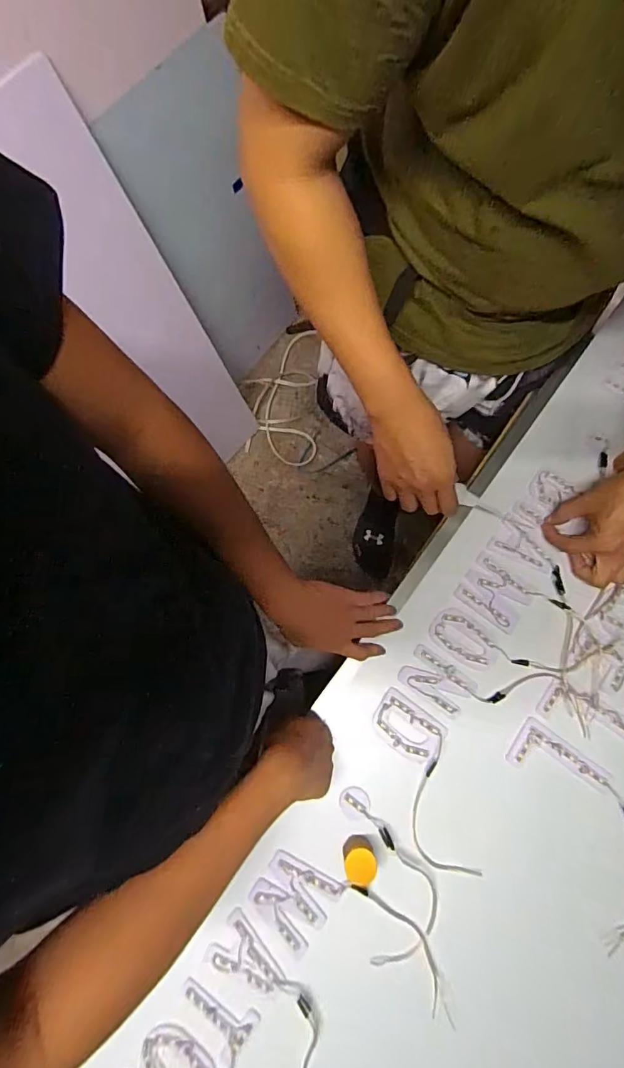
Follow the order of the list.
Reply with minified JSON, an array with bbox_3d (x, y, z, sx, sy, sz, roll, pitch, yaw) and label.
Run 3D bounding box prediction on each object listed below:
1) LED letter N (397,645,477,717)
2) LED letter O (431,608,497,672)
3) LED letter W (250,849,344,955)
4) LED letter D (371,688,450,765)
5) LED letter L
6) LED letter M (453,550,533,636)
[{"bbox_3d":[0.148,0.174,0.575,0.080,0.005,0.054,33,78,8],"label":"LED letter N"},{"bbox_3d":[0.185,0.128,0.589,0.086,0.007,0.057,33,78,8],"label":"LED letter O"},{"bbox_3d":[-0.020,0.388,0.516,0.078,0.009,0.081,33,78,8],"label":"LED letter W"},{"bbox_3d":[0.112,0.226,0.563,0.084,0.008,0.057,33,78,8],"label":"LED letter D"},{"bbox_3d":[0.279,0.264,0.548,0.106,0.005,0.057,37,79,9],"label":"LED letter L"},{"bbox_3d":[0.227,0.072,0.602,0.076,0.008,0.070,37,79,9],"label":"LED letter M"}]

